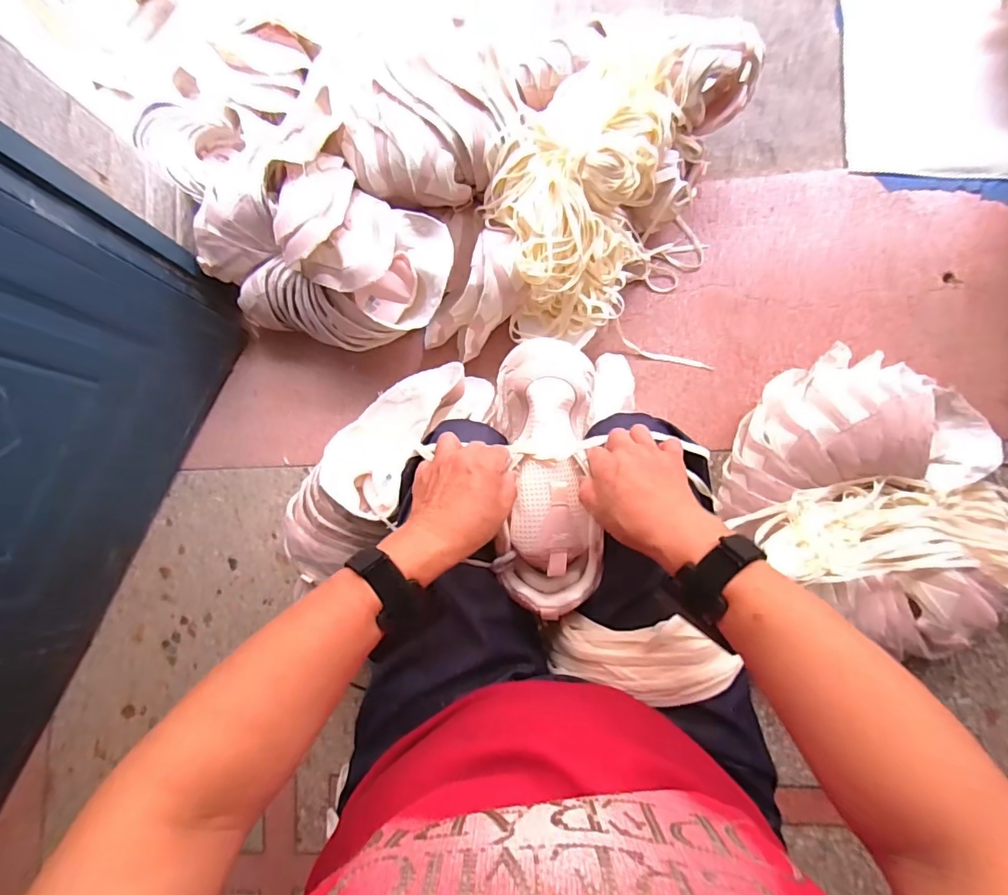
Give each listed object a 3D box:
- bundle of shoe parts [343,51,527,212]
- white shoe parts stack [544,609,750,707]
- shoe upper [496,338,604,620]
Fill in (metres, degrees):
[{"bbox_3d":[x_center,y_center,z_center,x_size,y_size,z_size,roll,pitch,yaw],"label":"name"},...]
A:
[{"bbox_3d":[-0.110,-0.476,0.757,0.265,0.094,0.193,-4,82,6],"label":"bundle of shoe parts"},{"bbox_3d":[0.106,0.180,0.436,0.165,0.044,0.062,-8,81,35],"label":"white shoe parts stack"},{"bbox_3d":[0.041,0.020,0.475,0.093,0.062,0.258,-2,79,6],"label":"shoe upper"}]

